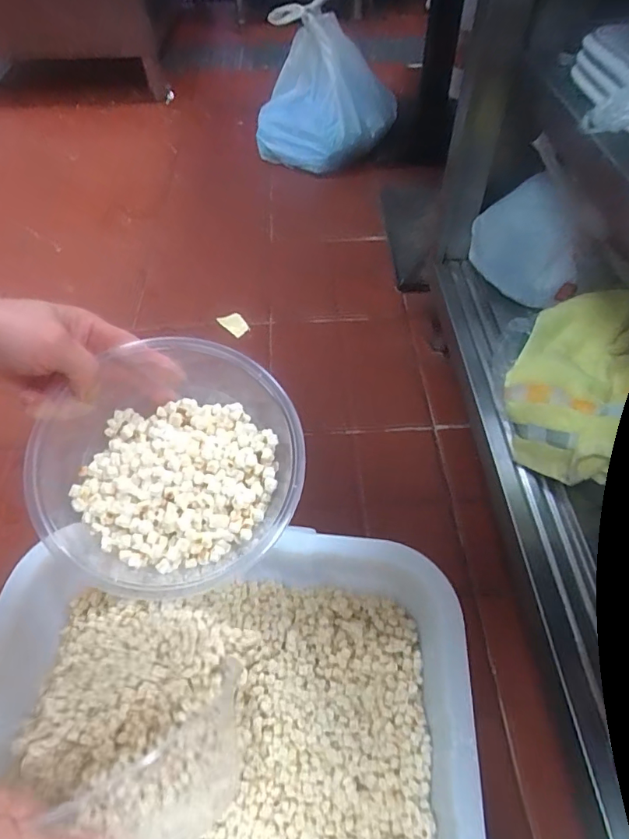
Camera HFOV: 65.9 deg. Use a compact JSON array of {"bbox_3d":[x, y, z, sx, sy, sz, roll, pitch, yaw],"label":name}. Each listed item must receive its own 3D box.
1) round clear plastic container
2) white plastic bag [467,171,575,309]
[{"bbox_3d":[-0.094,0.027,0.325,0.164,0.060,0.155,-17,57,-10],"label":"round clear plastic container"},{"bbox_3d":[0.333,-0.276,0.748,0.079,0.148,0.173,-22,58,-14],"label":"white plastic bag"}]

